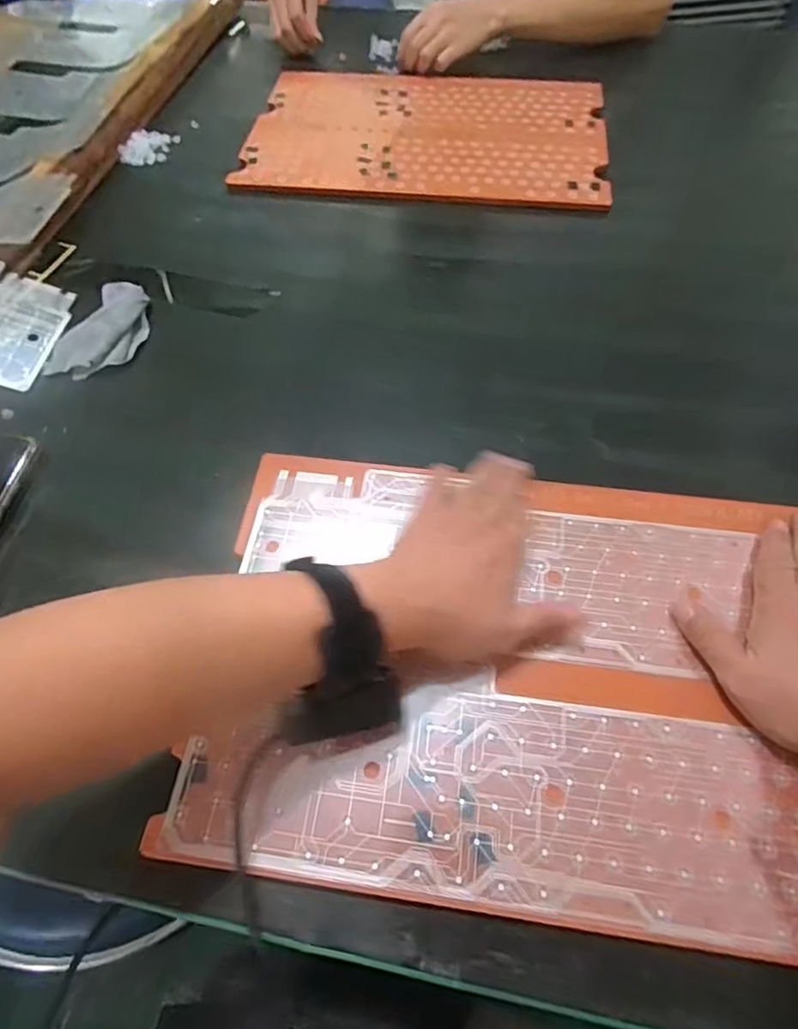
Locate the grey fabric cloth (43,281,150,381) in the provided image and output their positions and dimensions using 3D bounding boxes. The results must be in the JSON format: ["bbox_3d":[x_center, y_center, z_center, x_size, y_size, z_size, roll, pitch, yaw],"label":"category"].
[{"bbox_3d":[-0.274,-0.174,0.530,0.075,0.011,0.117,11,61,9],"label":"grey fabric cloth"}]

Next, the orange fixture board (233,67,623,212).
[{"bbox_3d":[0.033,-0.470,0.691,0.420,0.009,0.283,7,60,6],"label":"orange fixture board"}]

